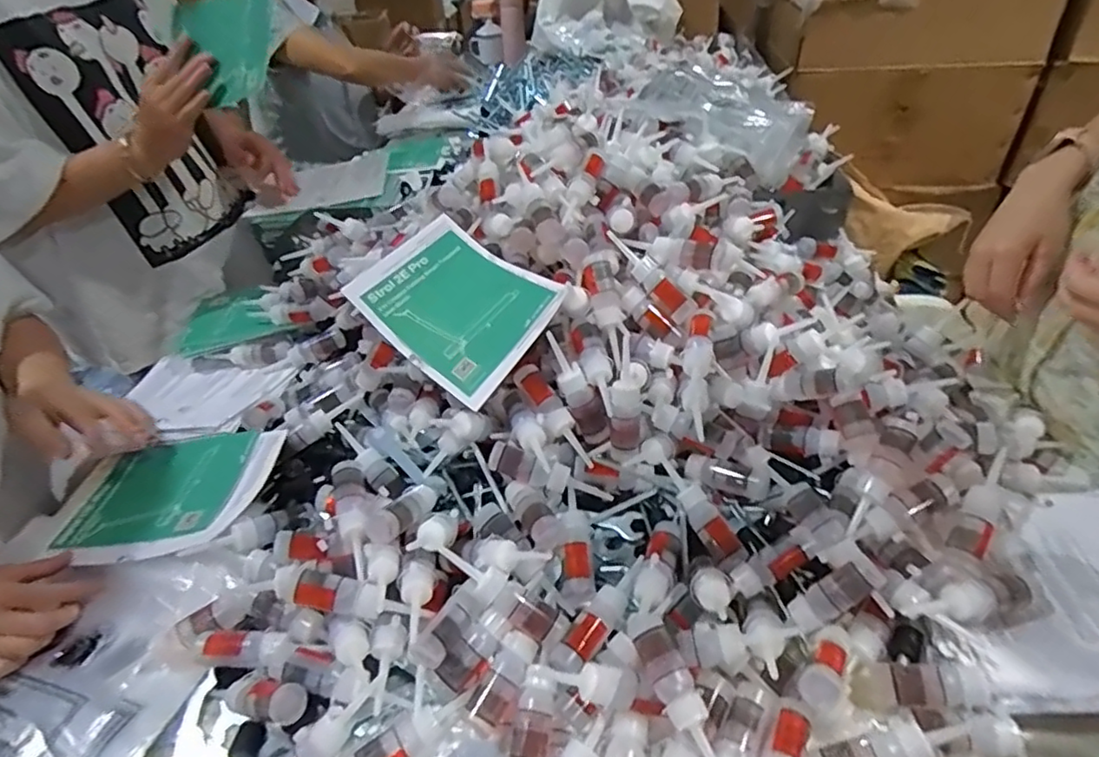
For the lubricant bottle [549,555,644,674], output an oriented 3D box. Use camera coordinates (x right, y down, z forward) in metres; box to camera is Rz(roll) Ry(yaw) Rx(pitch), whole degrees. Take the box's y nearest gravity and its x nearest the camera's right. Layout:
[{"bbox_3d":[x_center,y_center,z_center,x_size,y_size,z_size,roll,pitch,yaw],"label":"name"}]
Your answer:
[{"bbox_3d":[0.041,0.176,0.460,0.024,0.020,0.106,23,48,30],"label":"lubricant bottle"}]

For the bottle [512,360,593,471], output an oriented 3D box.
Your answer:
[{"bbox_3d":[0.003,0.035,0.554,0.026,0.028,0.108,-28,70,-24],"label":"bottle"}]

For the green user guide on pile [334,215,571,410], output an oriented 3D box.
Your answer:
[{"bbox_3d":[-0.091,-0.075,0.605,0.208,0.050,0.142,36,80,30],"label":"green user guide on pile"}]

